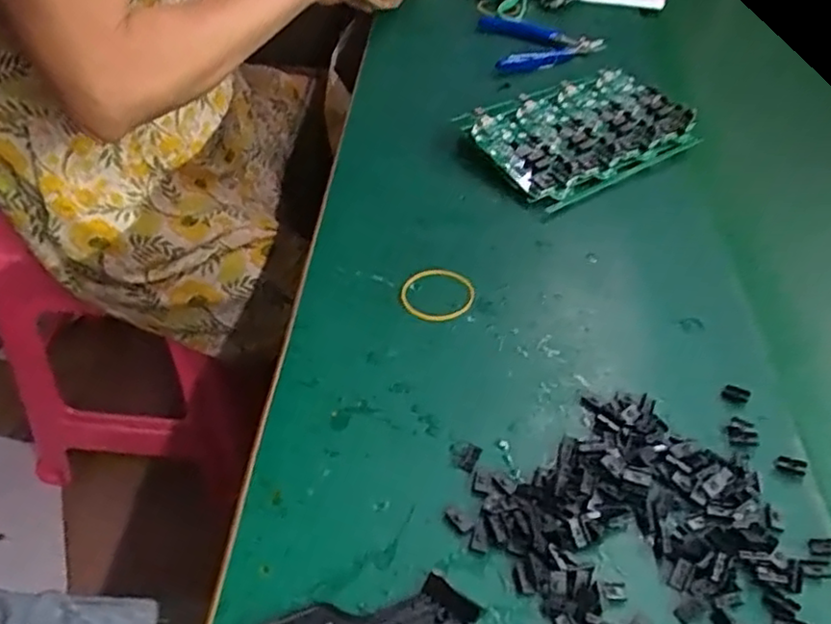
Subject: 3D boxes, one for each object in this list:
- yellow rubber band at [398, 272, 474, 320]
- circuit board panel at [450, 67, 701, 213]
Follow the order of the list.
[{"bbox_3d":[0.015,-0.011,0.437,0.048,0.007,0.042,-9,48,-12],"label":"yellow rubber band"},{"bbox_3d":[0.137,-0.150,0.558,0.186,0.031,0.115,-26,53,-25],"label":"circuit board panel"}]

